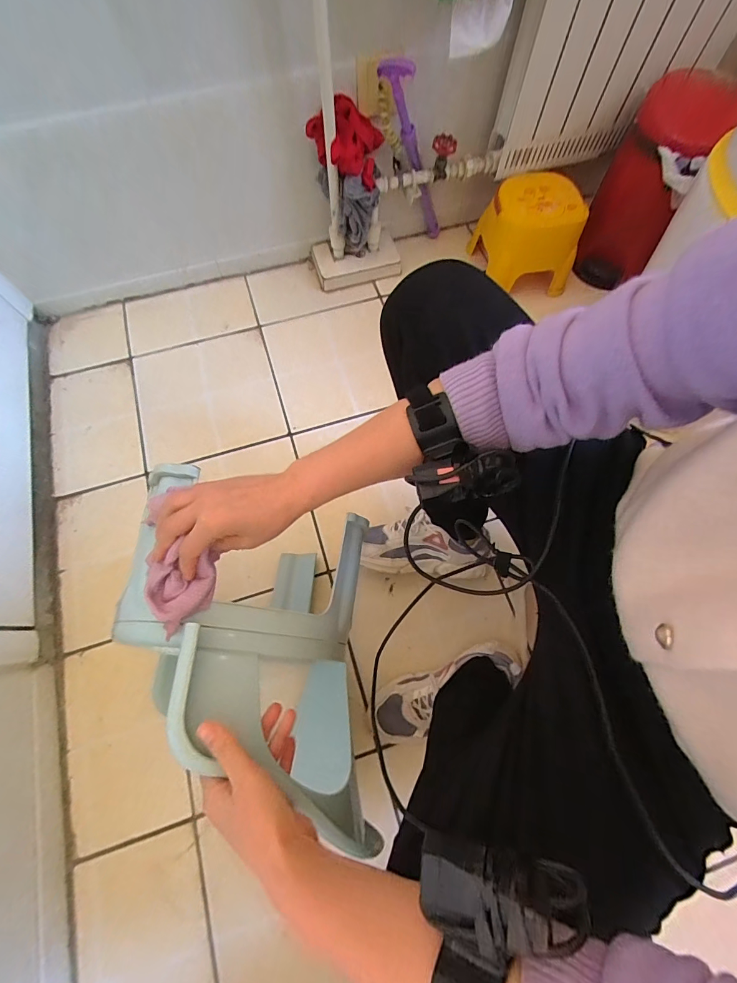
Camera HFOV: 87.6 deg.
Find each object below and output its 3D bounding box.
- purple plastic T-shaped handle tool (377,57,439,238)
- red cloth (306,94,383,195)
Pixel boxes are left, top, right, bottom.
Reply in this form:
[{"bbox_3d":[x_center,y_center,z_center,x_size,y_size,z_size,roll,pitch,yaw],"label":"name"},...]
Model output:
[{"bbox_3d":[0.111,-0.679,0.818,0.050,0.453,0.033,46,103,13],"label":"purple plastic T-shaped handle tool"},{"bbox_3d":[-0.044,-0.656,0.716,0.137,0.132,0.070,-1,71,0],"label":"red cloth"}]

